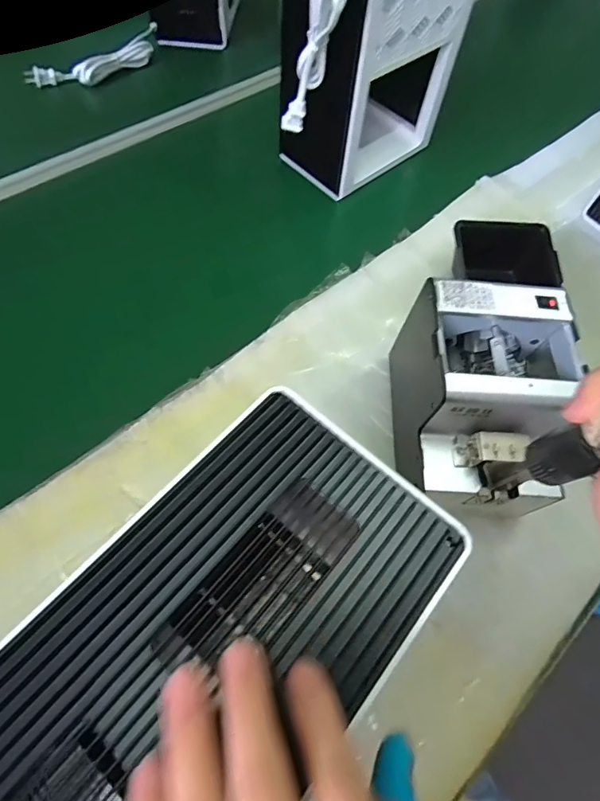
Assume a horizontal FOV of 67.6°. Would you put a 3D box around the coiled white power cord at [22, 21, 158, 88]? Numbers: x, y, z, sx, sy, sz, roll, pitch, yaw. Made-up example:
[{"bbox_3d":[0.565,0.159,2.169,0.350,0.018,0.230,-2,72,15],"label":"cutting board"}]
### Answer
[{"bbox_3d":[-0.340,-0.593,0.782,0.257,0.030,0.069,-41,73,-20],"label":"coiled white power cord"}]

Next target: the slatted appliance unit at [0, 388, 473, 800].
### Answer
[{"bbox_3d":[-0.073,0.151,0.202,0.138,0.048,0.338,39,69,15],"label":"slatted appliance unit"}]

